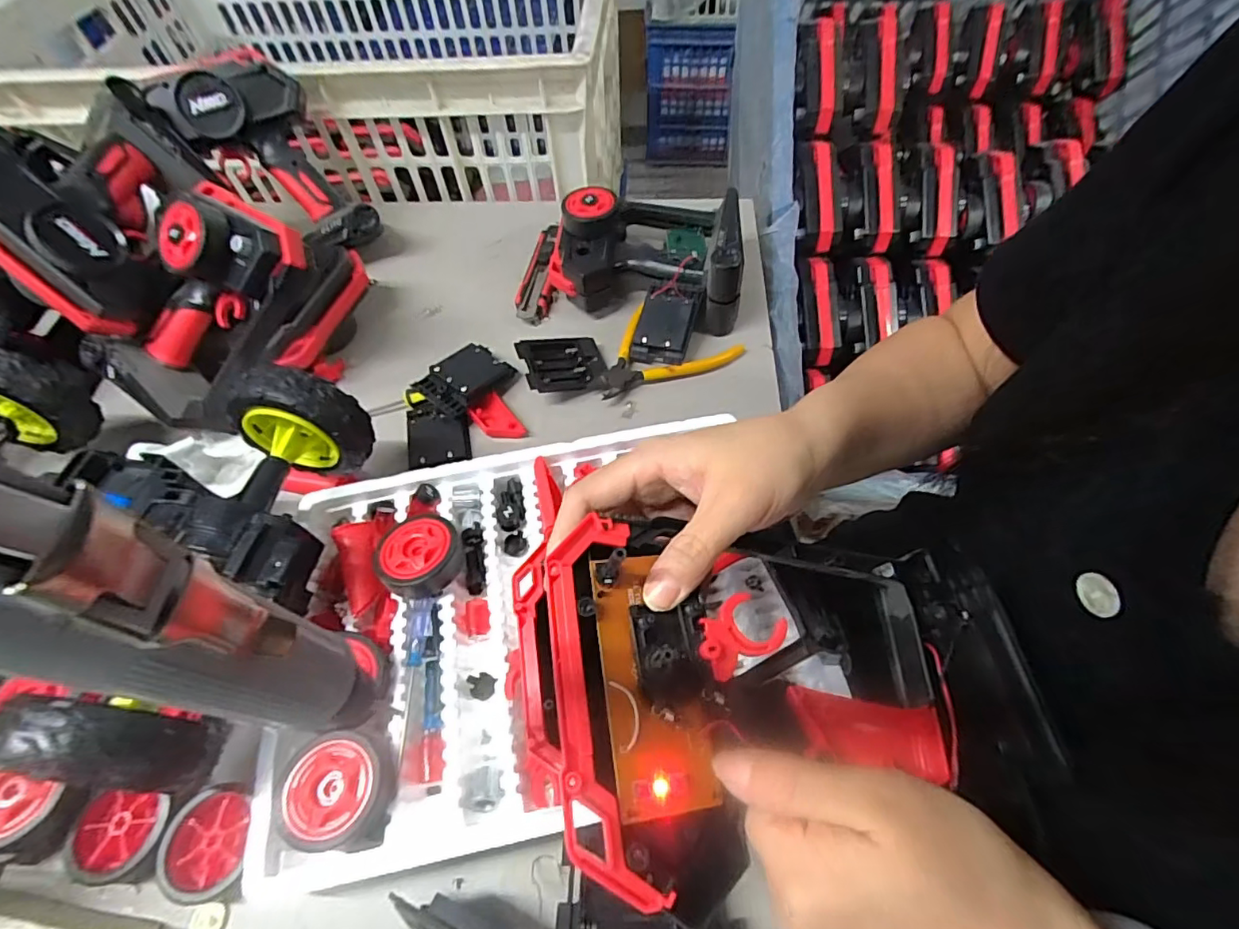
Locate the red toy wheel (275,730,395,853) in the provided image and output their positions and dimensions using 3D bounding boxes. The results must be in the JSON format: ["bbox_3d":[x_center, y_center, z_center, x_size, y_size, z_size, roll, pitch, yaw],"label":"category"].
[{"bbox_3d":[-0.158,0.184,0.306,0.055,0.025,0.056,4,56,5],"label":"red toy wheel"}]

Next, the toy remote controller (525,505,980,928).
[{"bbox_3d":[0.056,0.090,0.223,0.183,0.047,0.135,-5,56,-2],"label":"toy remote controller"}]

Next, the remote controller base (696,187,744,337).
[{"bbox_3d":[0.108,-0.206,0.541,0.035,0.082,0.136,10,57,9],"label":"remote controller base"}]

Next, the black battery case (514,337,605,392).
[{"bbox_3d":[-0.053,-0.094,0.504,0.080,0.019,0.056,-9,70,-24],"label":"black battery case"}]

